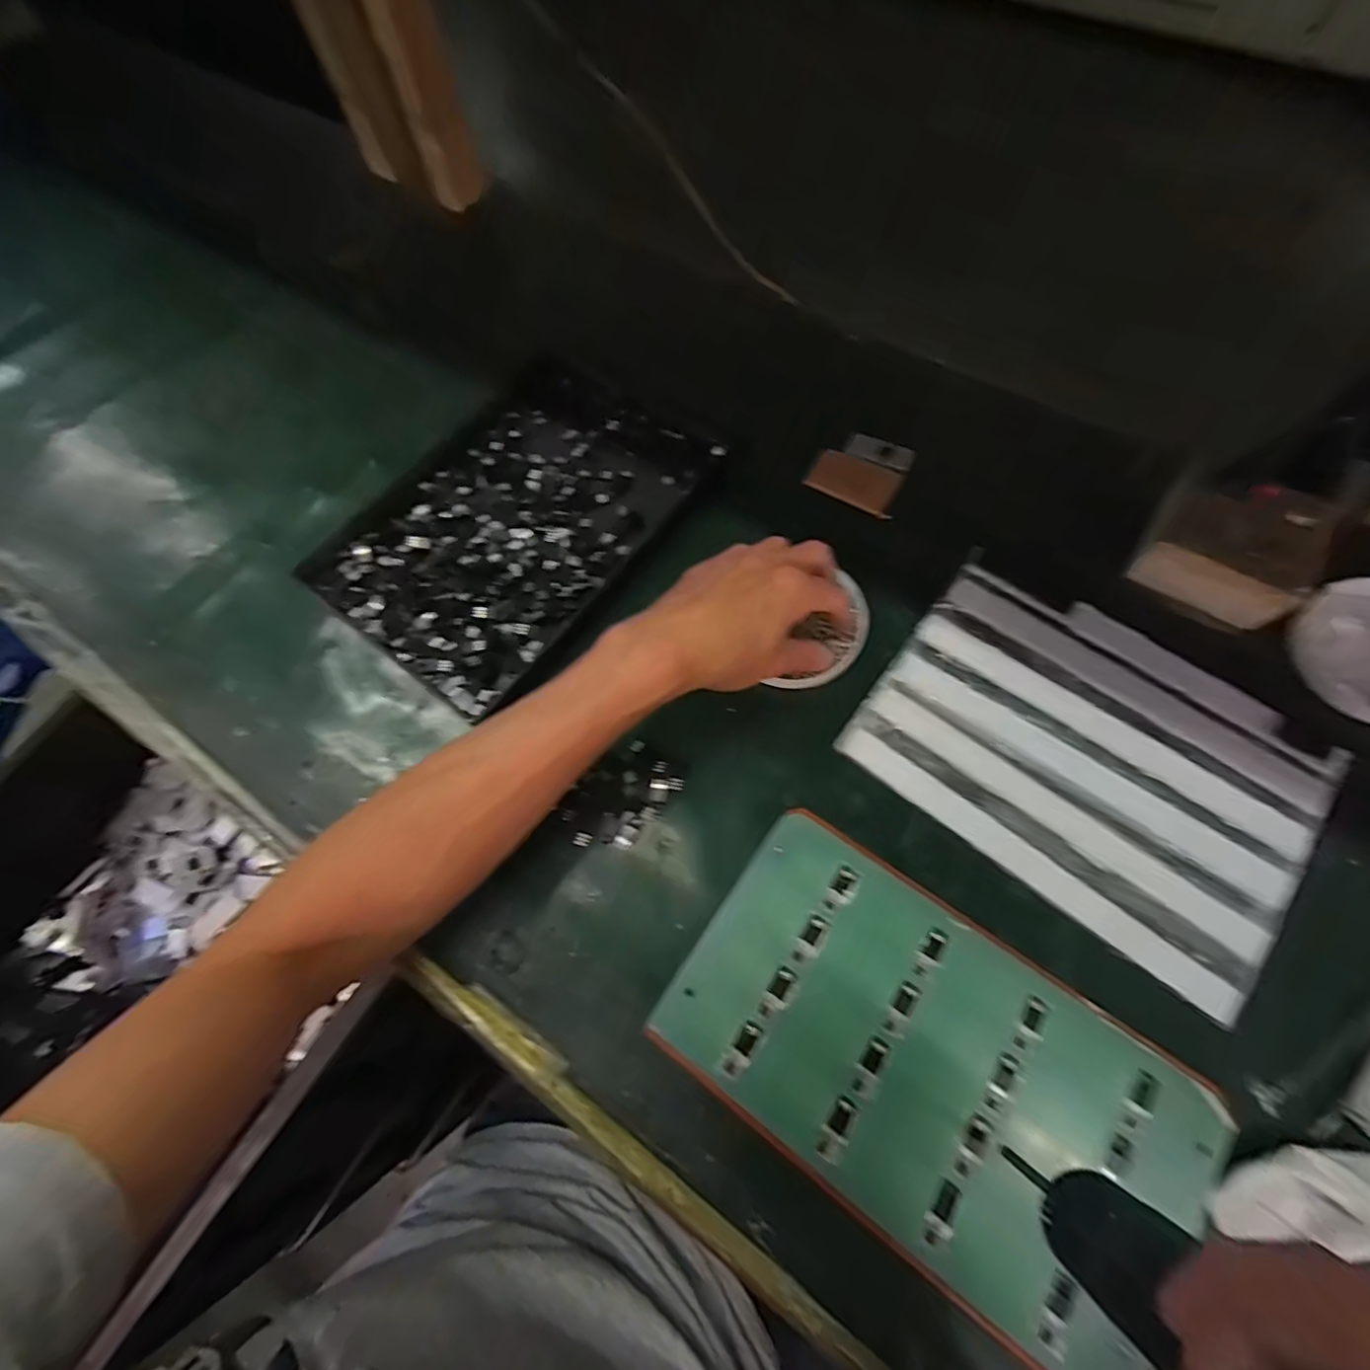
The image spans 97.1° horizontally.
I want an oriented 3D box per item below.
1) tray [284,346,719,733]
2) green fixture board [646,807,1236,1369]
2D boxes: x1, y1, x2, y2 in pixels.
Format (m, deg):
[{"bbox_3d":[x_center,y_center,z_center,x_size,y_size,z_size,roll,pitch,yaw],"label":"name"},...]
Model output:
[{"bbox_3d":[-0.123,-0.127,0.463,0.203,0.023,0.278,36,73,16],"label":"tray"},{"bbox_3d":[0.120,0.193,0.311,0.244,0.032,0.146,34,73,15],"label":"green fixture board"}]

